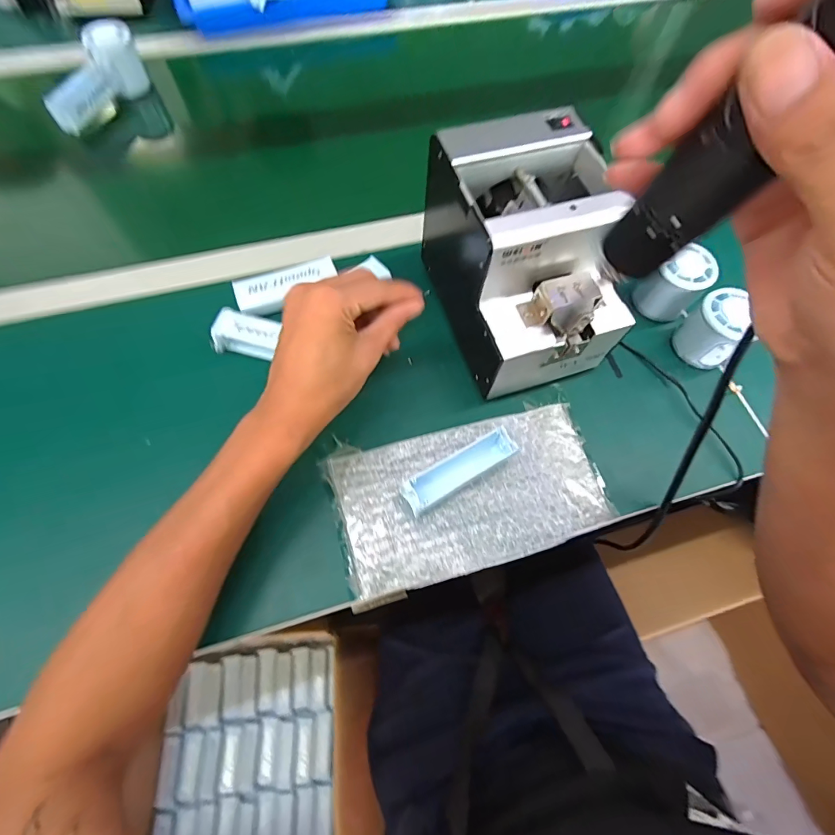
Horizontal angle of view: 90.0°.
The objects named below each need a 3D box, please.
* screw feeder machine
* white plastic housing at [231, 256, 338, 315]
[{"bbox_3d":[0.094,-0.139,0.372,0.130,0.149,0.189,-18,69,-10],"label":"screw feeder machine"},{"bbox_3d":[-0.130,-0.132,0.417,0.099,0.012,0.042,-17,68,-9],"label":"white plastic housing"}]

